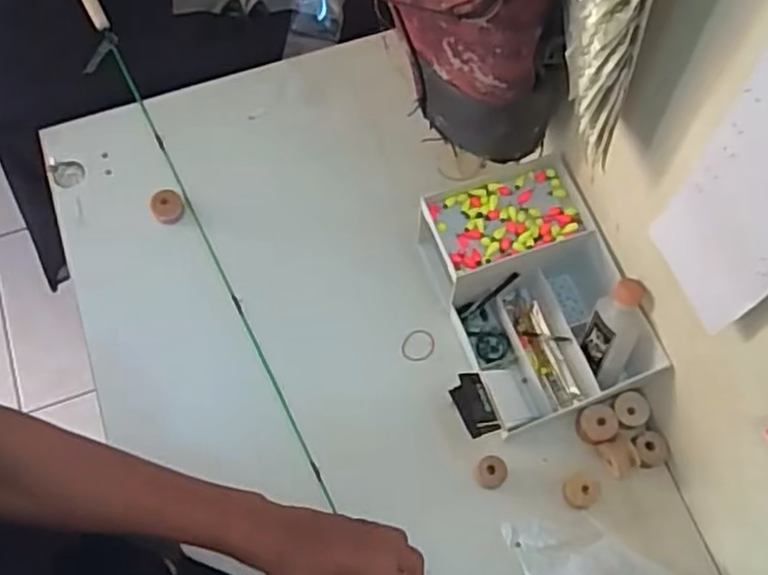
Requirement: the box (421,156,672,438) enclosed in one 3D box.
[{"bbox_3d":[0.137,0.010,0.707,0.176,0.102,0.232,-17,70,-7],"label":"box"}]

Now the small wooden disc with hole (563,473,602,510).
[{"bbox_3d":[0.185,0.190,0.679,0.034,0.011,0.032,0,69,0],"label":"small wooden disc with hole"}]

